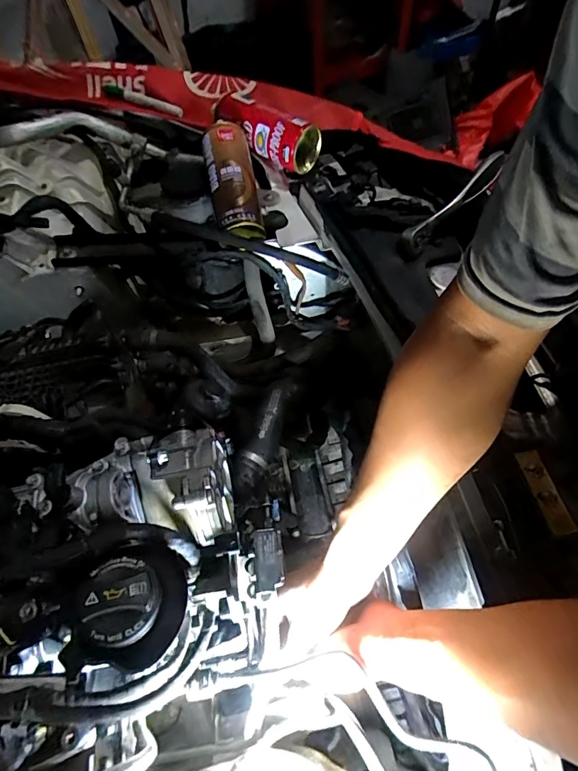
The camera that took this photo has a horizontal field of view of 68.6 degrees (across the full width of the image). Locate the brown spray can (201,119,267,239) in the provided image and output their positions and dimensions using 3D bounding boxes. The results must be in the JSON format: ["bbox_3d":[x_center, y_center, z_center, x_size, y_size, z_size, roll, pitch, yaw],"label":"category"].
[{"bbox_3d":[-0.078,-0.283,0.588,0.063,0.059,0.181,-12,78,-3],"label":"brown spray can"}]

